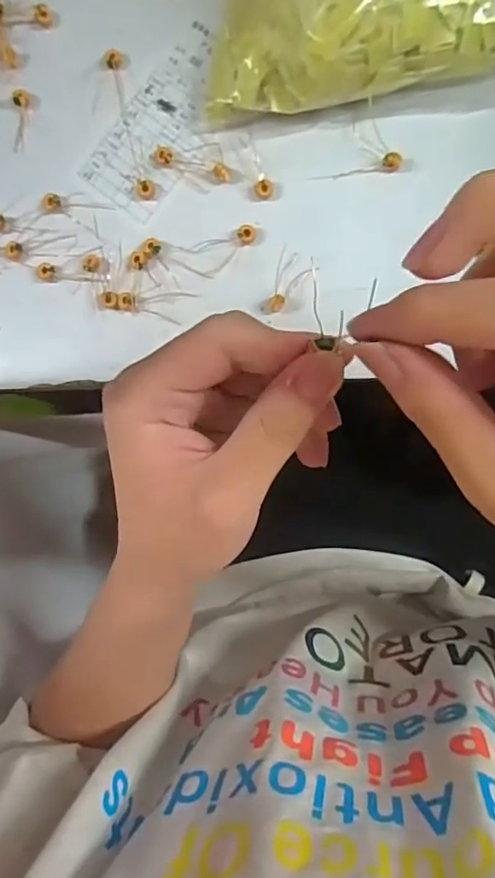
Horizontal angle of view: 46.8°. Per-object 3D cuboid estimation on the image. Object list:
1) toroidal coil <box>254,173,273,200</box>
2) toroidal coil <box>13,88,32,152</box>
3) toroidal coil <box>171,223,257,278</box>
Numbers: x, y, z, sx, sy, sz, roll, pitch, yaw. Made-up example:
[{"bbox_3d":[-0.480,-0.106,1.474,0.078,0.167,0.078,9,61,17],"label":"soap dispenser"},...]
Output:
[{"bbox_3d":[0.009,-0.159,0.360,0.012,0.006,0.014,-38,84,5],"label":"toroidal coil"},{"bbox_3d":[-0.153,-0.216,0.385,0.012,0.008,0.039,2,88,8],"label":"toroidal coil"},{"bbox_3d":[-0.020,-0.117,0.361,0.055,0.004,0.025,-15,86,7],"label":"toroidal coil"}]

